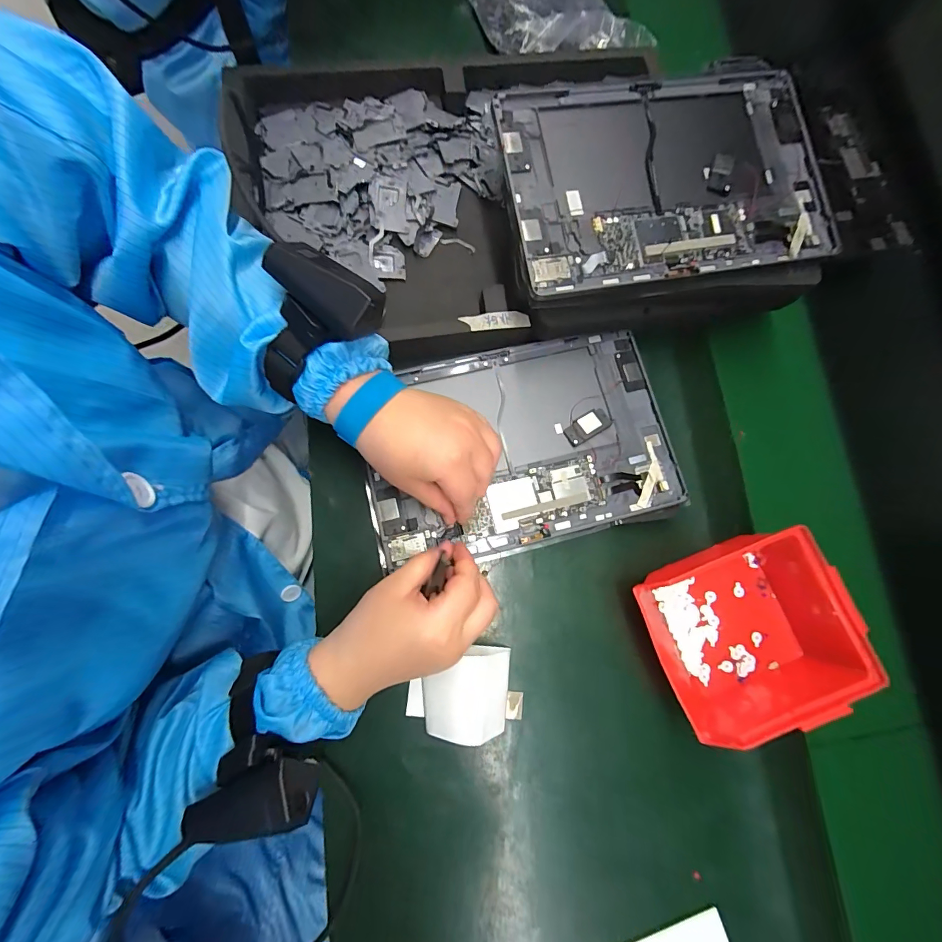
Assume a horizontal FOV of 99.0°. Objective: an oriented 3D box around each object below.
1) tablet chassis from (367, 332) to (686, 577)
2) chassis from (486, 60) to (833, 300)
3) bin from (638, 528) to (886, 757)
[{"bbox_3d":[0.041,-0.022,0.342,0.255,0.014,0.168,-14,79,-4],"label":"tablet chassis"},{"bbox_3d":[0.154,-0.235,0.320,0.252,0.021,0.167,-9,82,-10],"label":"chassis"},{"bbox_3d":[0.218,0.125,0.315,0.144,0.073,0.137,-16,84,-11],"label":"bin"}]

